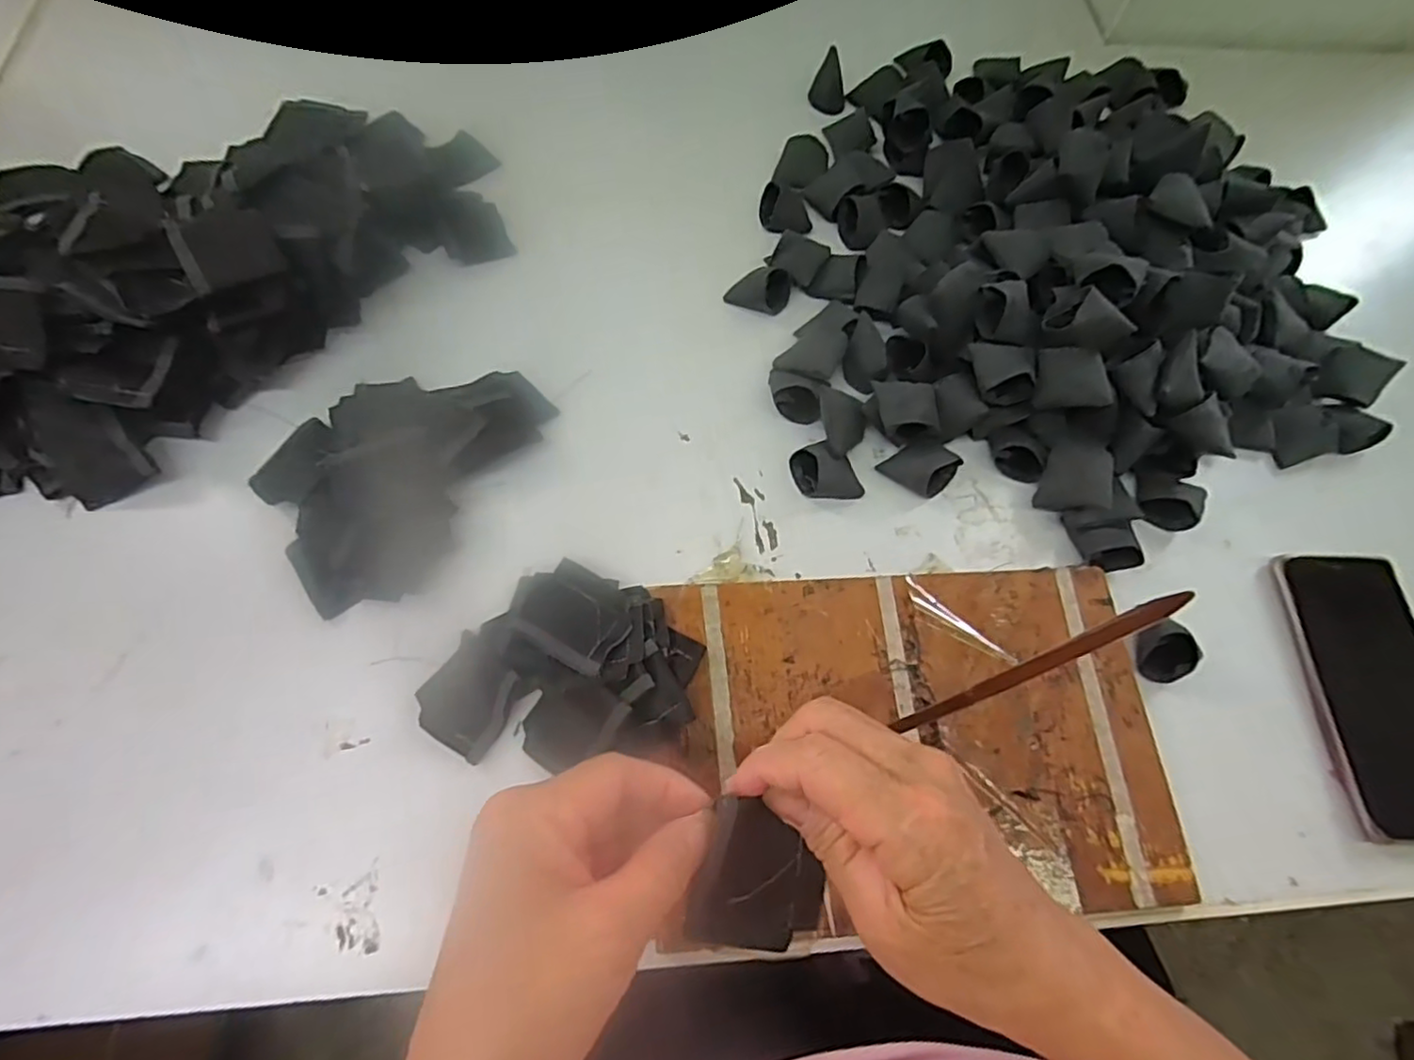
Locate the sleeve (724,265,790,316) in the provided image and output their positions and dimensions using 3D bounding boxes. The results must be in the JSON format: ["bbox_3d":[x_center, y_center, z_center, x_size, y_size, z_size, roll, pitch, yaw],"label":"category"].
[{"bbox_3d":[0.037,-0.172,0.463,0.041,0.026,0.026,21,67,6],"label":"sleeve"}]

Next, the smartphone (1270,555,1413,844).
[{"bbox_3d":[0.388,0.091,0.384,0.075,0.012,0.160,1,67,-3],"label":"smartphone"}]

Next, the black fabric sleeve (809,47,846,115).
[{"bbox_3d":[0.104,-0.372,0.552,0.030,0.038,0.027,17,67,4],"label":"black fabric sleeve"}]

